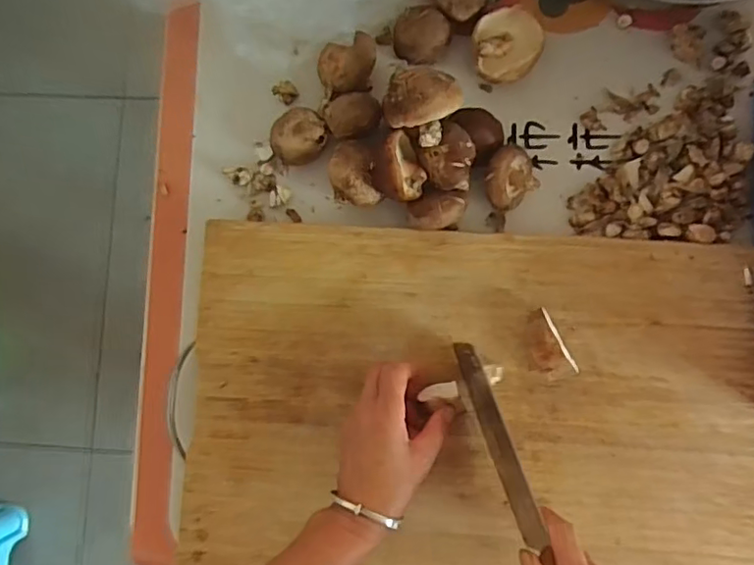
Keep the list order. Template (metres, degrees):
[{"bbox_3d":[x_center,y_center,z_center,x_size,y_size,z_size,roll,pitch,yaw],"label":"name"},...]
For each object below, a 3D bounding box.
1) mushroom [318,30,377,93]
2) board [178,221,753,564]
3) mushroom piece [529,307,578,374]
[{"bbox_3d":[-0.026,-0.197,0.528,0.053,0.026,0.045,-14,84,2],"label":"mushroom"},{"bbox_3d":[0.080,0.119,0.498,0.481,0.025,0.326,4,85,3],"label":"board"},{"bbox_3d":[0.146,0.050,0.496,0.034,0.025,0.055,-13,84,2],"label":"mushroom piece"}]

